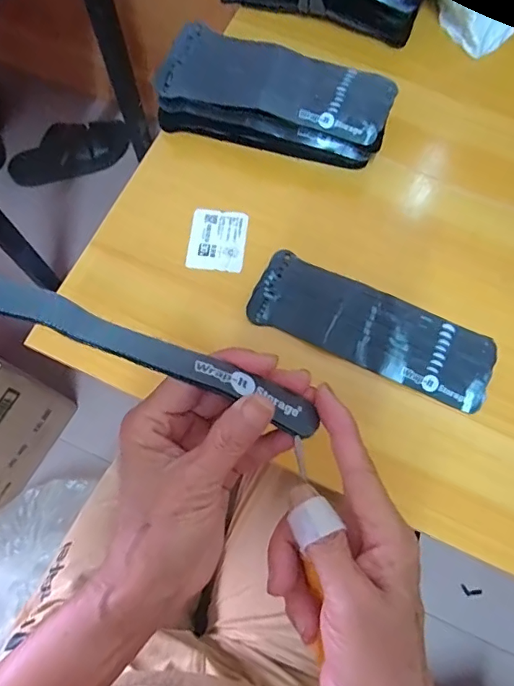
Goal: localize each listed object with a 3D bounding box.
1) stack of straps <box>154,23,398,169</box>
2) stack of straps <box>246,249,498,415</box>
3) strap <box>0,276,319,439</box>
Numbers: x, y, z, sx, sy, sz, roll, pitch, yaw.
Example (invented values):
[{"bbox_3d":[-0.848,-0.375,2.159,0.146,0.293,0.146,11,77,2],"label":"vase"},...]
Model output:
[{"bbox_3d":[0.018,-0.224,0.454,0.205,0.049,0.089,12,73,5],"label":"stack of straps"},{"bbox_3d":[0.095,-0.013,0.405,0.198,0.010,0.067,24,74,8],"label":"stack of straps"},{"bbox_3d":[-0.059,0.002,0.223,0.191,0.020,0.020,22,73,-12],"label":"strap"}]

